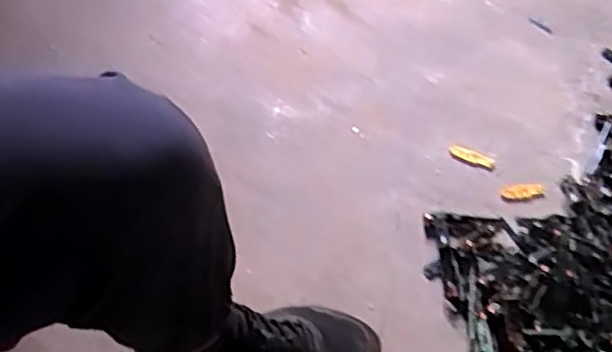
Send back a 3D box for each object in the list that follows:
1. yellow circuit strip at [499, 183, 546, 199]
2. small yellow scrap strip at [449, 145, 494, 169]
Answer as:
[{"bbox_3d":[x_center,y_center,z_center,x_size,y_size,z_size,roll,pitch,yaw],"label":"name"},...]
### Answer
[{"bbox_3d":[0.291,0.020,0.866,0.056,0.006,0.018,-3,59,-3],"label":"yellow circuit strip"},{"bbox_3d":[0.230,-0.027,0.892,0.063,0.005,0.017,23,61,12],"label":"small yellow scrap strip"}]

